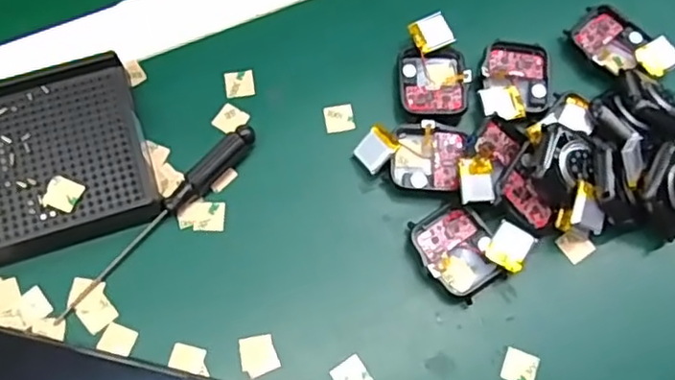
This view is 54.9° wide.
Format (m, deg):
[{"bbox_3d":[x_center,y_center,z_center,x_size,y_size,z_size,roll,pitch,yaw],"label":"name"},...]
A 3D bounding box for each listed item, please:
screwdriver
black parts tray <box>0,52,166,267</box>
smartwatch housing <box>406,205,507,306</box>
[{"bbox_3d":[-0.090,0.014,0.325,0.009,0.016,0.130,41,73,14],"label":"screwdriver"},{"bbox_3d":[-0.168,-0.010,0.332,0.136,0.021,0.093,-17,69,-8],"label":"black parts tray"},{"bbox_3d":[0.059,0.031,0.325,0.036,0.012,0.044,-27,71,-11],"label":"smartwatch housing"}]

